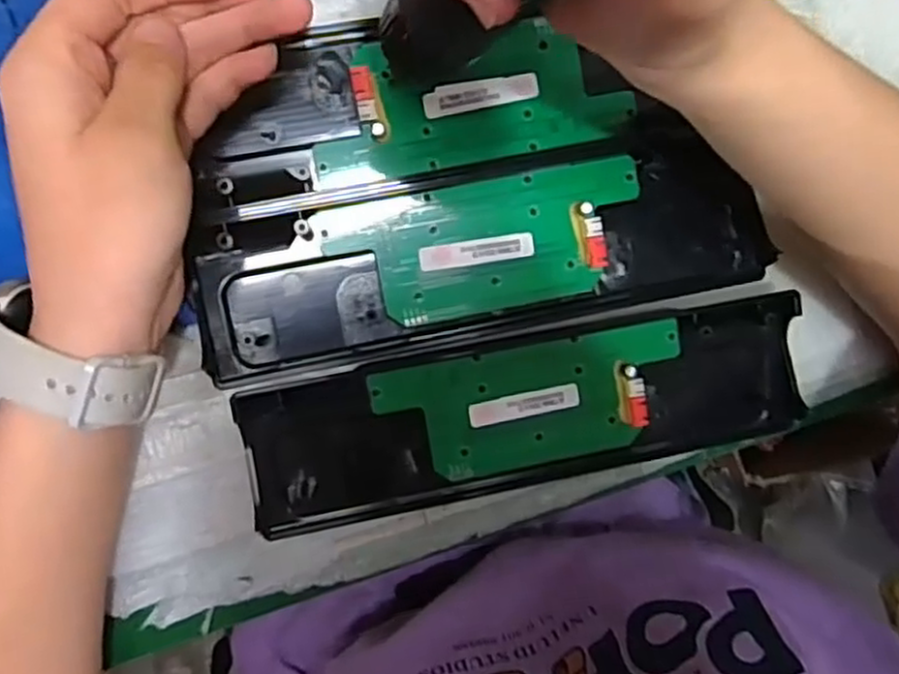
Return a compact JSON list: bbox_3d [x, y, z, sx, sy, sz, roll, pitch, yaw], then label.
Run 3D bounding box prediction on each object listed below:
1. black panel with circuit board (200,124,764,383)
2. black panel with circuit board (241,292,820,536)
[{"bbox_3d":[0.017,-0.036,0.324,0.242,0.017,0.069,-12,95,-7],"label":"black panel with circuit board"},{"bbox_3d":[0.037,0.035,0.332,0.243,0.021,0.069,-10,95,-7],"label":"black panel with circuit board"}]

